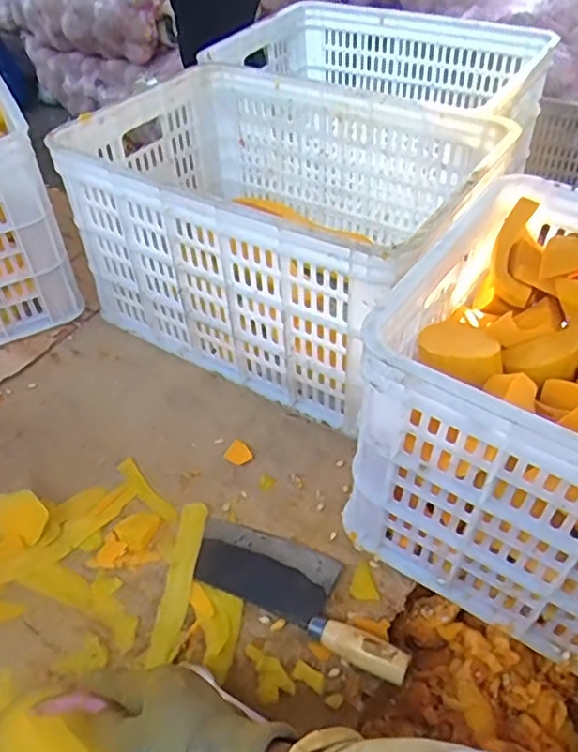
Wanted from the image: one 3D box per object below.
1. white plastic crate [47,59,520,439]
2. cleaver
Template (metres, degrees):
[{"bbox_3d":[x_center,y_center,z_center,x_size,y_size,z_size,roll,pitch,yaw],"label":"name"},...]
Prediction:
[{"bbox_3d":[-0.006,-0.218,0.926,0.535,0.310,0.402,24,50,23],"label":"white plastic crate"},{"bbox_3d":[0.011,0.221,0.662,0.269,0.041,0.096,22,49,21],"label":"cleaver"}]

